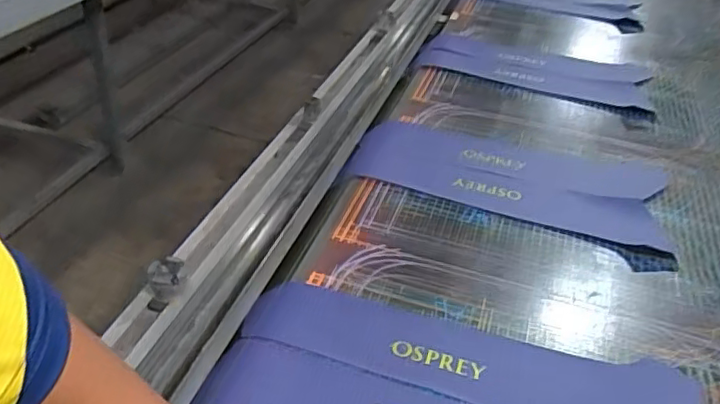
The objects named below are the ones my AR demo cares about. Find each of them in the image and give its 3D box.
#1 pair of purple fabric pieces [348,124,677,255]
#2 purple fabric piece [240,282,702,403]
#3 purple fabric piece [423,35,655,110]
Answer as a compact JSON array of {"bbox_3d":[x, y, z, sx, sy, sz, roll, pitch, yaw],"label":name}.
[{"bbox_3d":[0.209,-0.041,0.894,0.442,0.009,0.208,14,38,12],"label":"pair of purple fabric pieces"},{"bbox_3d":[0.103,0.160,0.609,0.438,0.010,0.107,11,36,8],"label":"purple fabric piece"},{"bbox_3d":[0.349,-0.280,1.243,0.448,0.021,0.219,15,38,13],"label":"purple fabric piece"}]

